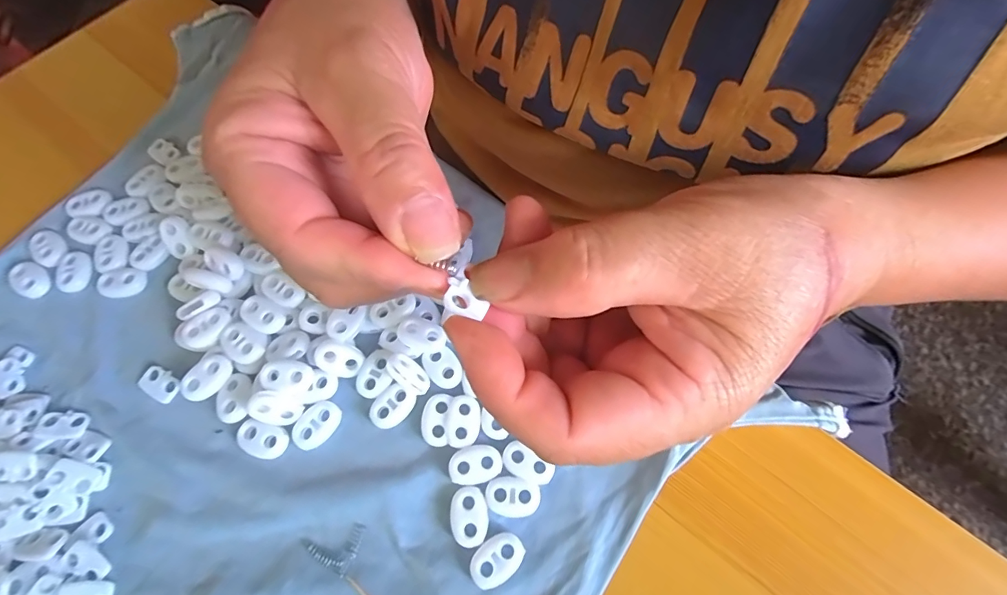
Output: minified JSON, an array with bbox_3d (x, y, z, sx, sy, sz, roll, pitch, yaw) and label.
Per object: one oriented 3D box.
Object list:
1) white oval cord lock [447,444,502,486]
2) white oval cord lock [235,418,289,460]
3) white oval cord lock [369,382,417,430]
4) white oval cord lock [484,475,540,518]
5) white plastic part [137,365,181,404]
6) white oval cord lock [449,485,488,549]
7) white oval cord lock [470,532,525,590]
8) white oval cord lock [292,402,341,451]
[{"bbox_3d":[-0.012,0.070,0.193,0.022,0.004,0.015,-13,68,-4],"label":"white oval cord lock"},{"bbox_3d":[-0.106,0.062,0.200,0.021,0.004,0.014,13,69,7],"label":"white oval cord lock"},{"bbox_3d":[-0.050,0.049,0.205,0.015,0.004,0.020,38,74,15],"label":"white oval cord lock"},{"bbox_3d":[0.004,0.082,0.188,0.022,0.004,0.015,5,68,4],"label":"white oval cord lock"},{"bbox_3d":[-0.160,0.040,0.213,0.019,0.004,0.013,25,71,11],"label":"white plastic part"},{"bbox_3d":[-0.014,0.089,0.186,0.015,0.004,0.022,-5,68,-1],"label":"white oval cord lock"},{"bbox_3d":[-0.003,0.103,0.181,0.022,0.004,0.015,-32,71,-11],"label":"white oval cord lock"},{"bbox_3d":[-0.083,0.056,0.202,0.015,0.004,0.022,39,74,15],"label":"white oval cord lock"}]

